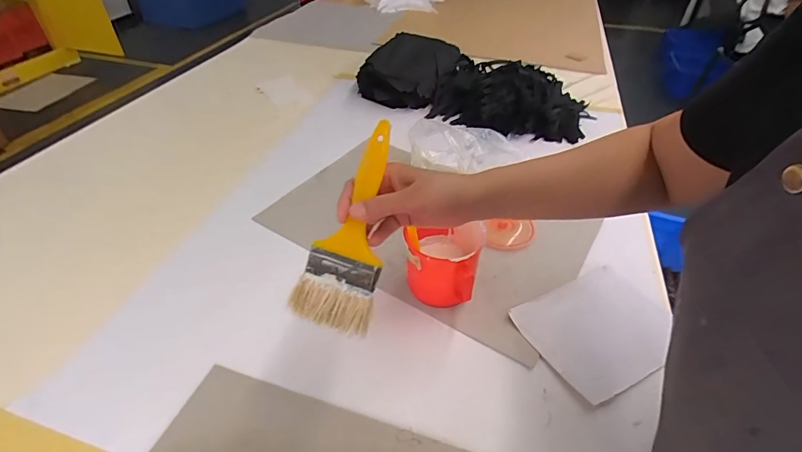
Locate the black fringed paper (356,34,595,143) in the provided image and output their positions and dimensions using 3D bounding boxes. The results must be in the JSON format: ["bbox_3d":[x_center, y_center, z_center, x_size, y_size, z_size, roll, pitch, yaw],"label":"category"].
[{"bbox_3d":[0.203,-0.383,1.114,0.580,0.115,0.325,20,44,19],"label":"black fringed paper"}]

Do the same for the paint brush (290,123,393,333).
[{"bbox_3d":[-0.046,-0.002,0.388,0.074,0.010,0.191,14,87,16],"label":"paint brush"}]

